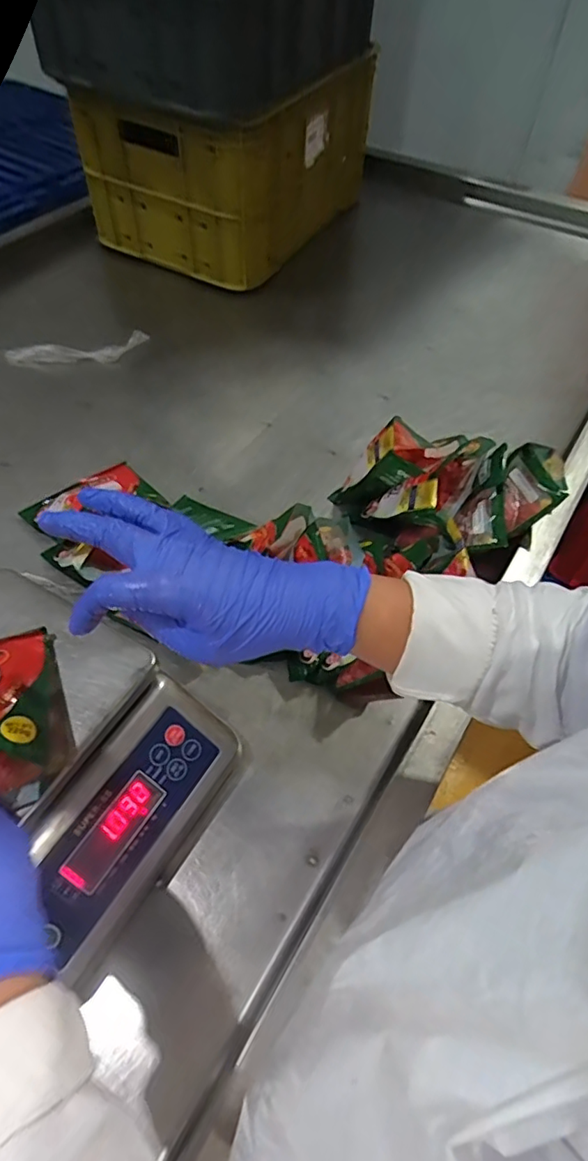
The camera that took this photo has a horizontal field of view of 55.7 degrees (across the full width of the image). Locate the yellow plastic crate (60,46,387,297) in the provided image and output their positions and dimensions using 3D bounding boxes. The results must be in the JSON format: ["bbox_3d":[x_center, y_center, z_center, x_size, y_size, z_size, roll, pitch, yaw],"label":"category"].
[{"bbox_3d":[-0.105,-0.788,1.049,0.335,0.246,0.448,26,58,18],"label":"yellow plastic crate"}]

